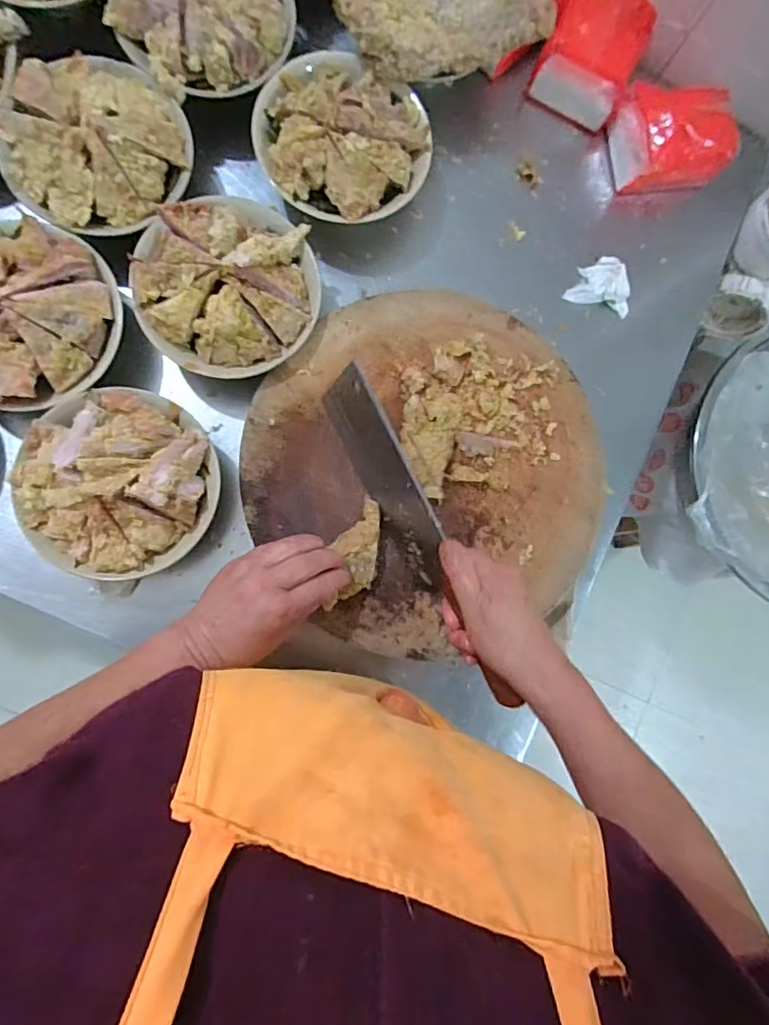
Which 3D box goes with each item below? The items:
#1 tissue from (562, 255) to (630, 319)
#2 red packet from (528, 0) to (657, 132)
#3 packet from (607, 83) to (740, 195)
[{"bbox_3d":[0.233,-0.245,0.570,0.068,0.013,0.057,16,84,-6],"label":"tissue"},{"bbox_3d":[0.214,-0.479,0.557,0.098,0.074,0.104,25,83,-5],"label":"red packet"},{"bbox_3d":[0.302,-0.391,0.562,0.103,0.073,0.095,-11,87,-8],"label":"packet"}]

